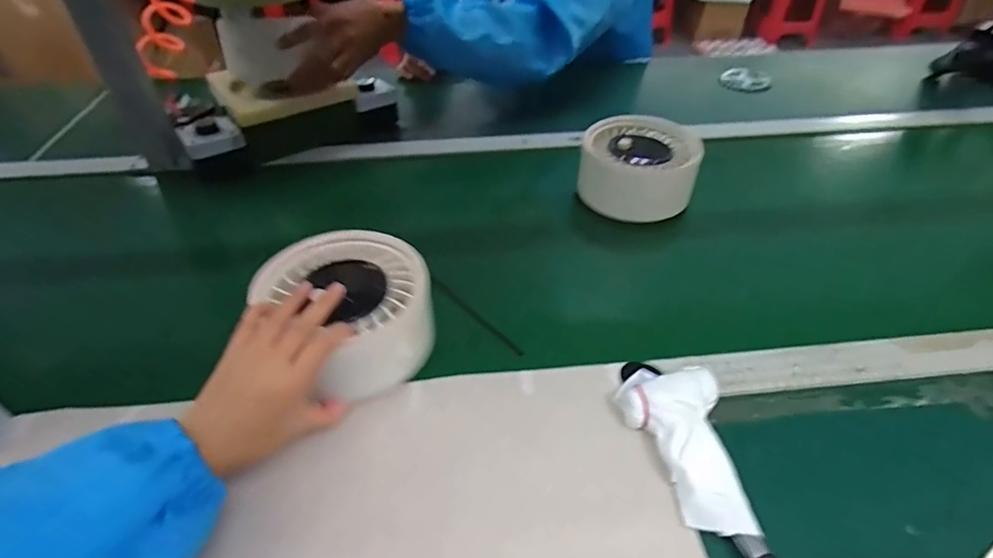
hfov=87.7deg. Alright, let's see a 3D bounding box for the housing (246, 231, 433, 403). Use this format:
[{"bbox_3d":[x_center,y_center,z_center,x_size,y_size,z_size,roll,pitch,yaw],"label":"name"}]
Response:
[{"bbox_3d":[-0.125,0.026,0.444,0.127,0.068,0.135,-33,52,-29],"label":"housing"}]

